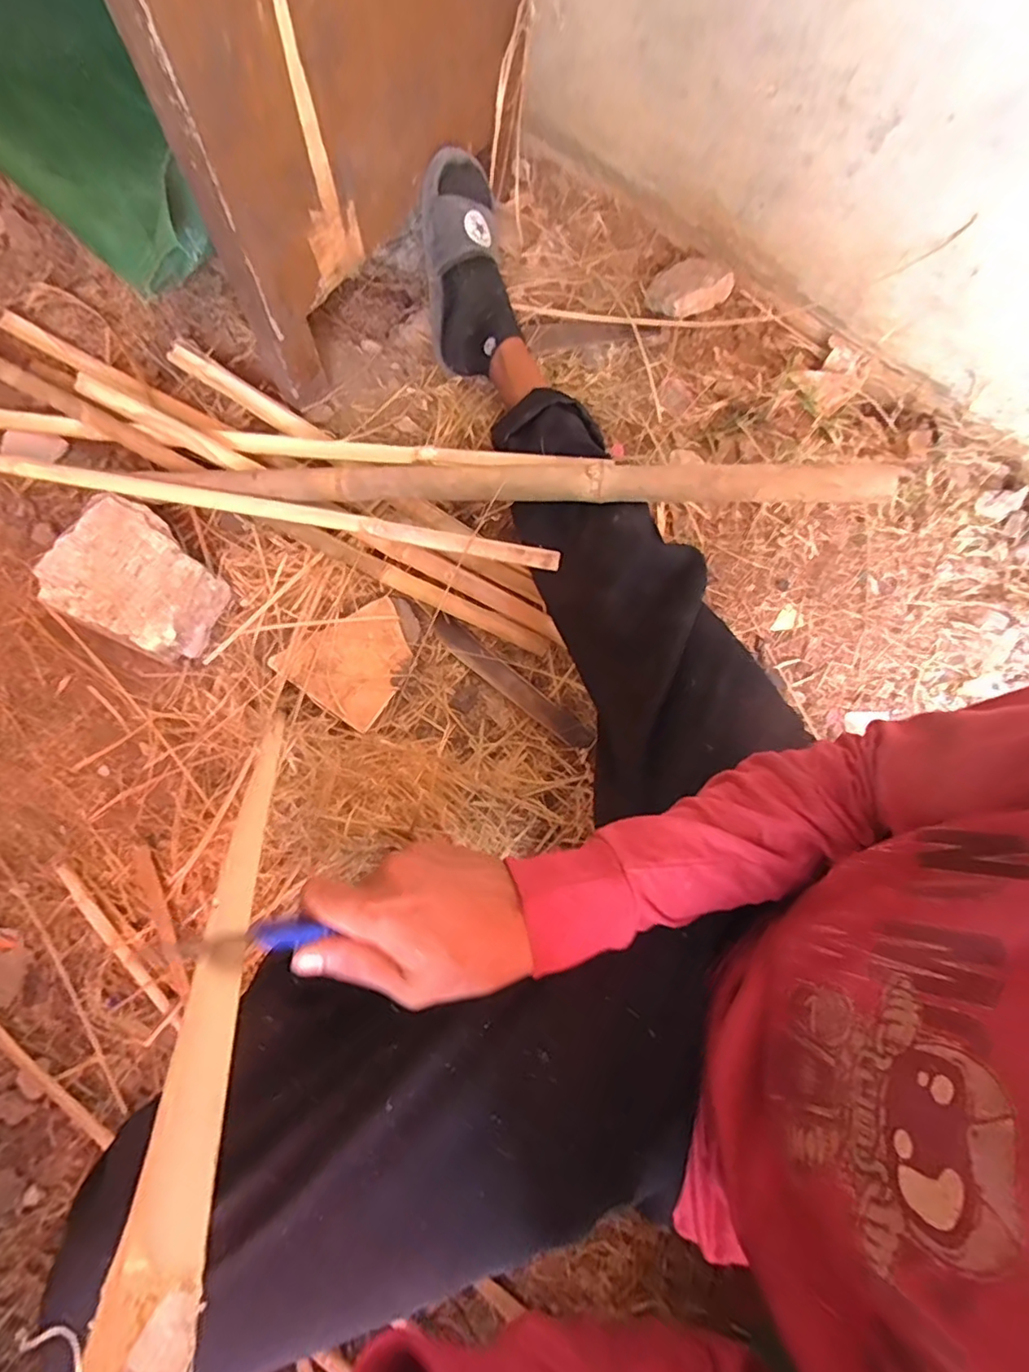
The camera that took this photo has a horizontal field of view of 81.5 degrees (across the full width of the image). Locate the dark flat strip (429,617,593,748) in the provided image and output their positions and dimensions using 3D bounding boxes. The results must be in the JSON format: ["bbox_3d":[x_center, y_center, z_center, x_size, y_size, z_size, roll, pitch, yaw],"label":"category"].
[{"bbox_3d":[-0.004,-0.003,0.782,0.250,0.013,0.035,38,83,2],"label":"dark flat strip"}]

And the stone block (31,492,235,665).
[{"bbox_3d":[-0.467,-0.130,0.761,0.195,0.093,0.151,30,81,5],"label":"stone block"}]

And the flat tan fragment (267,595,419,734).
[{"bbox_3d":[-0.200,-0.046,0.765,0.142,0.020,0.164,37,81,7],"label":"flat tan fragment"}]

